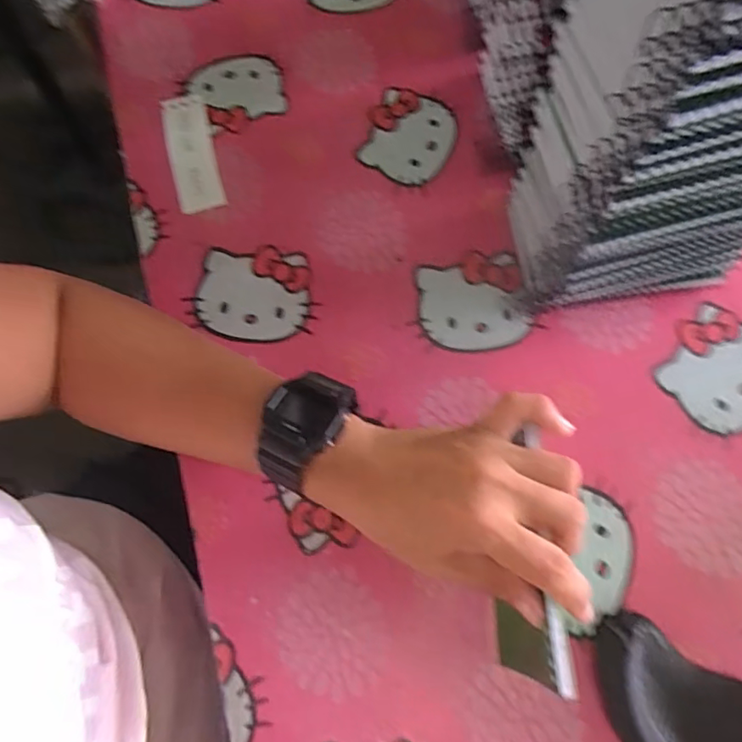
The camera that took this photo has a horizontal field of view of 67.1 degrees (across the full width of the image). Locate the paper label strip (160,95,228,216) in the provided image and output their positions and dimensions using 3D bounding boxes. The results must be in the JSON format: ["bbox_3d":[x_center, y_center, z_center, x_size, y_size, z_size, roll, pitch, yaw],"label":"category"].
[{"bbox_3d":[-0.138,-0.169,0.433,0.034,0.005,0.101,-13,75,-11],"label":"paper label strip"}]

